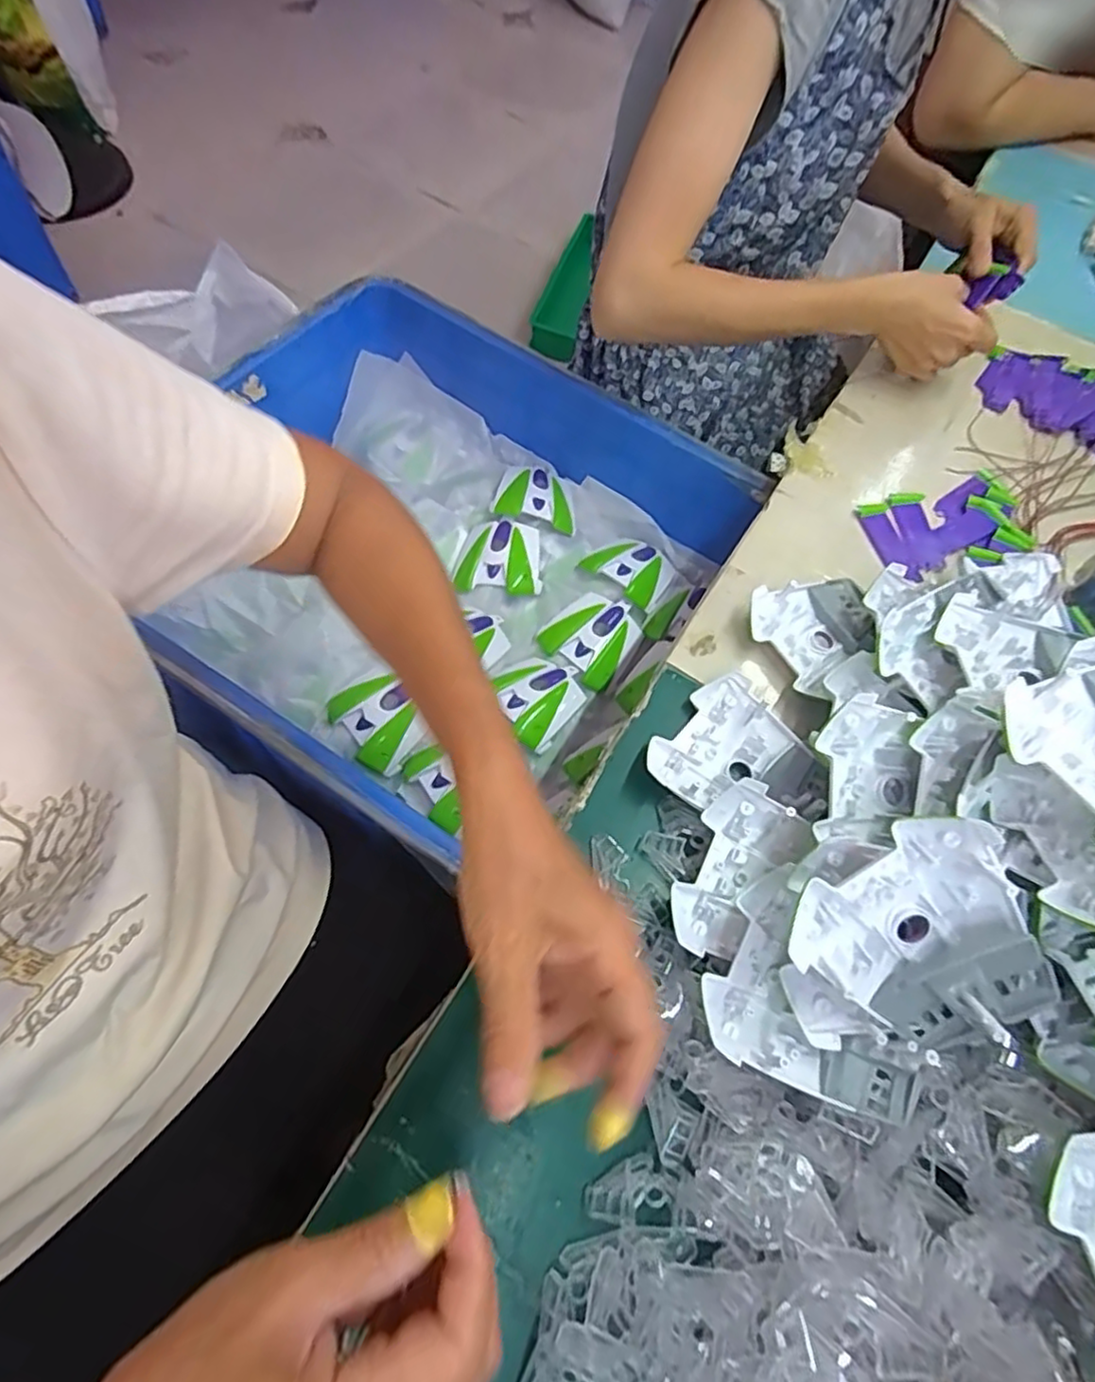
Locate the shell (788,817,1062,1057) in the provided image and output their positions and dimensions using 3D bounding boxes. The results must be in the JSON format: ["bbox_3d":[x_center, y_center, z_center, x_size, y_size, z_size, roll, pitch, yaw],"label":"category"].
[{"bbox_3d":[0.177,0.118,0.309,0.097,0.027,0.105,-37,97,10],"label":"shell"}]

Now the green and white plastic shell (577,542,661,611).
[{"bbox_3d":[0.093,-0.138,0.731,0.089,0.021,0.079,43,66,14],"label":"green and white plastic shell"}]

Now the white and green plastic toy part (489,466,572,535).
[{"bbox_3d":[-0.016,-0.225,0.756,0.090,0.029,0.079,5,63,-5],"label":"white and green plastic toy part"}]

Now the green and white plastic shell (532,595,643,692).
[{"bbox_3d":[0.042,-0.058,0.693,0.088,0.025,0.094,32,64,9],"label":"green and white plastic shell"}]

